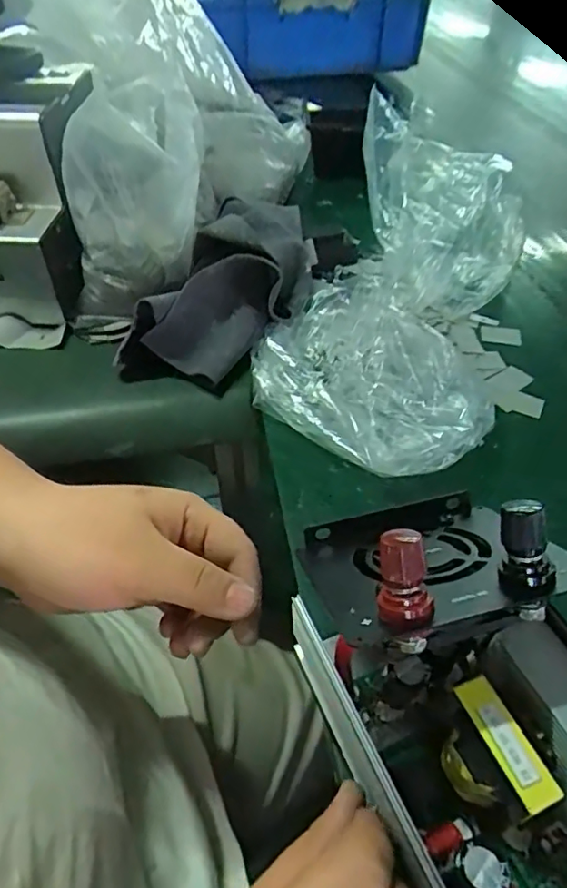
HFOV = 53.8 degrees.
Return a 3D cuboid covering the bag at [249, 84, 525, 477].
[{"bbox_3d":[0.096,-0.136,0.448,0.182,0.090,0.362,17,48,15],"label":"bag"}]

